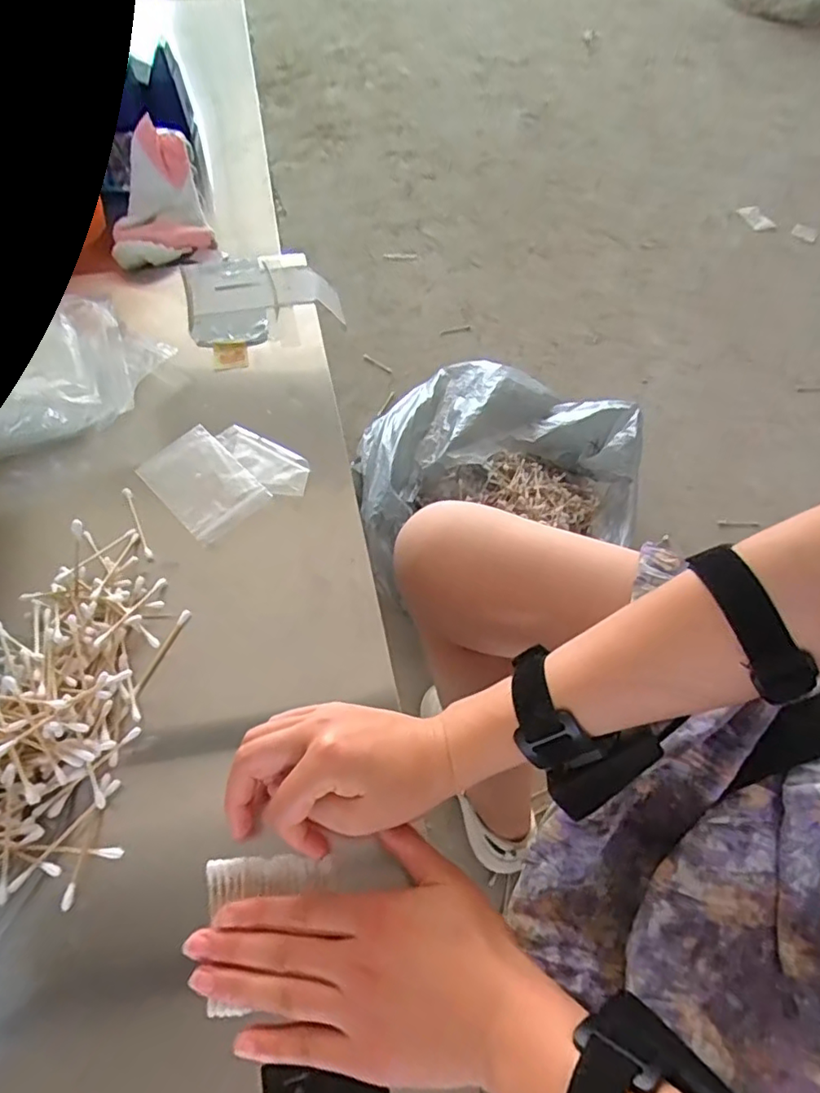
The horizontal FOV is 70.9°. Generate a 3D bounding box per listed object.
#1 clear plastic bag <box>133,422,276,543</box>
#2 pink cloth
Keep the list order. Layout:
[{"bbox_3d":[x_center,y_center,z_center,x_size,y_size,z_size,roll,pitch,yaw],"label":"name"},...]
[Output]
[{"bbox_3d":[-0.168,-0.052,0.468,0.066,0.004,0.095,-40,72,-21],"label":"clear plastic bag"},{"bbox_3d":[-0.283,-0.385,0.628,0.105,0.071,0.141,-14,61,-10],"label":"pink cloth"}]

